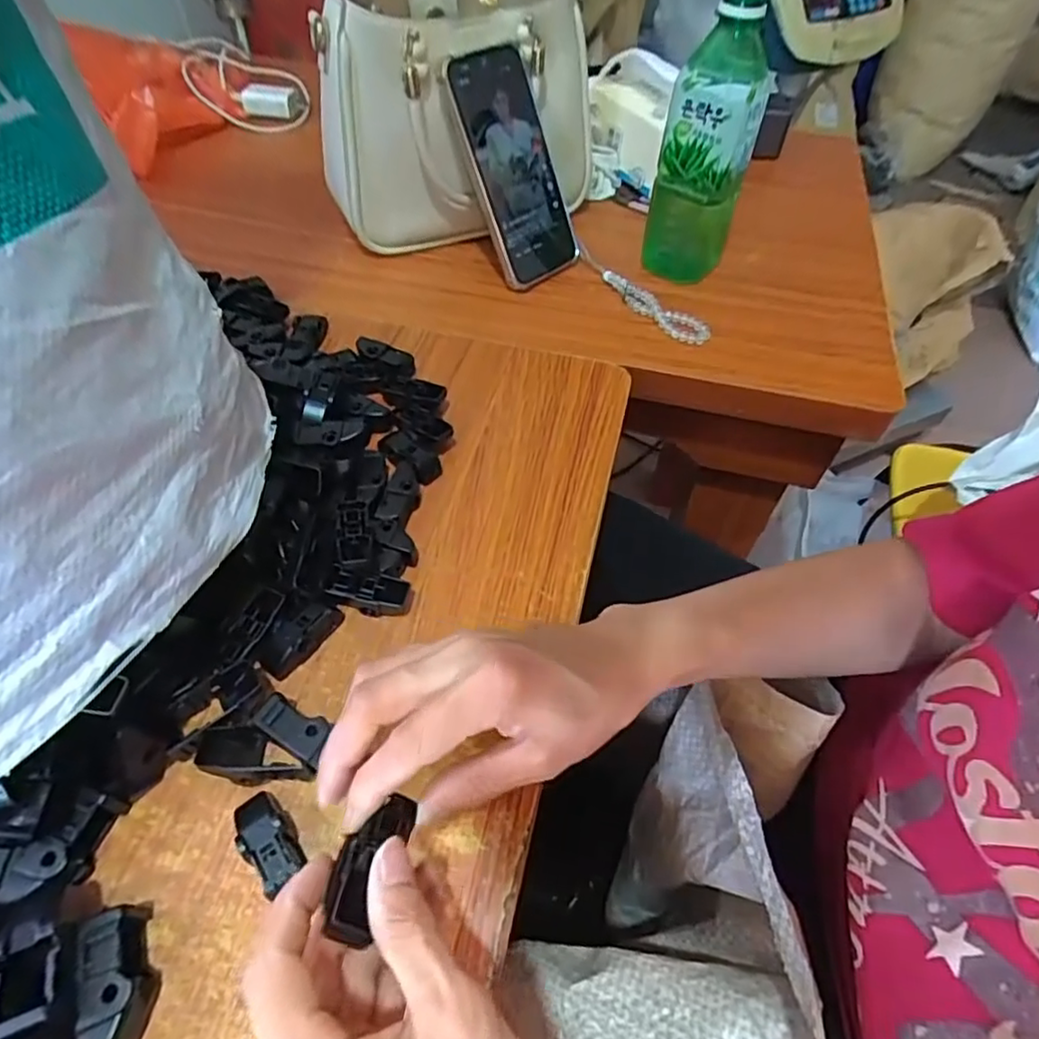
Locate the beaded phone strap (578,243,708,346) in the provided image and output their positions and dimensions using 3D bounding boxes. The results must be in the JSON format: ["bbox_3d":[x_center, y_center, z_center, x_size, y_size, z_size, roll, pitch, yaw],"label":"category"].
[{"bbox_3d":[0.103,-0.191,0.529,0.029,0.014,0.142,-32,62,-25],"label":"beaded phone strap"}]

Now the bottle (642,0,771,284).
[{"bbox_3d":[0.147,-0.289,0.488,0.066,0.202,0.064,18,54,10],"label":"bottle"}]

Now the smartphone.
[{"bbox_3d":[-0.004,-0.288,0.519,0.083,0.169,0.017,-40,32,-24],"label":"smartphone"}]

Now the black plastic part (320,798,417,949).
[{"bbox_3d":[-0.054,0.123,0.224,0.020,0.013,0.048,16,35,8],"label":"black plastic part"}]

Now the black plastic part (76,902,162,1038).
[{"bbox_3d":[-0.153,0.177,0.240,0.019,0.023,0.050,-14,55,-14],"label":"black plastic part"}]

